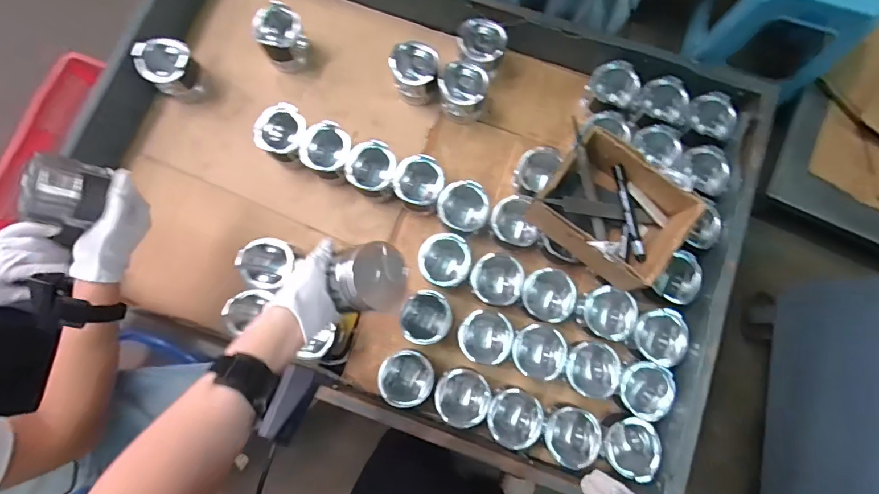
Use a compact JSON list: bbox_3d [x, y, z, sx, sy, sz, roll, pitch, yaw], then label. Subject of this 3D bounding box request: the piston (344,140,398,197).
[{"bbox_3d":[-0.115,-0.130,0.754,0.084,0.059,0.086,0,80,-1],"label":"piston"}]

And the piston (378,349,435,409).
[{"bbox_3d":[-0.052,0.208,0.701,0.082,0.060,0.081,0,80,-1],"label":"piston"}]

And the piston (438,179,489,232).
[{"bbox_3d":[0.040,-0.064,0.757,0.085,0.078,0.084,9,80,1],"label":"piston"}]

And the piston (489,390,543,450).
[{"bbox_3d":[0.115,0.264,0.691,0.082,0.074,0.085,-33,82,-6],"label":"piston"}]

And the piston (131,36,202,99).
[{"bbox_3d":[-0.477,-0.318,0.786,0.085,0.092,0.084,0,80,-1],"label":"piston"}]

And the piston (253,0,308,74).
[{"bbox_3d":[-0.284,-0.379,0.801,0.083,0.082,0.097,-35,82,-7],"label":"piston"}]

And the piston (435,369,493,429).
[{"bbox_3d":[0.035,0.233,0.692,0.081,0.074,0.079,0,80,-1],"label":"piston"}]

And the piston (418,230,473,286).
[{"bbox_3d":[0.008,0.025,0.729,0.081,0.072,0.083,0,80,-1],"label":"piston"}]

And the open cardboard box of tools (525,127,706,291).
[{"bbox_3d":[0.256,-0.053,0.664,0.195,0.111,0.156,38,82,6],"label":"open cardboard box of tools"}]

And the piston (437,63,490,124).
[{"bbox_3d":[0.043,-0.280,0.797,0.086,0.072,0.082,18,80,2],"label":"piston"}]

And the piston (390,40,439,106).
[{"bbox_3d":[-0.043,-0.313,0.792,0.084,0.081,0.077,6,80,0],"label":"piston"}]

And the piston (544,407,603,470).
[{"bbox_3d":[0.201,0.290,0.682,0.079,0.076,0.080,0,80,-1],"label":"piston"}]

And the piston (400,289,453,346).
[{"bbox_3d":[-0.021,0.113,0.704,0.077,0.074,0.081,0,80,-1],"label":"piston"}]

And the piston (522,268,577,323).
[{"bbox_3d":[0.174,0.081,0.726,0.080,0.067,0.083,-5,80,-2],"label":"piston"}]

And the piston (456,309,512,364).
[{"bbox_3d":[0.074,0.145,0.709,0.081,0.079,0.081,-25,81,-5],"label":"piston"}]

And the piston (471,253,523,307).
[{"bbox_3d":[0.093,0.056,0.729,0.081,0.062,0.082,0,80,-1],"label":"piston"}]

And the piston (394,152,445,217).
[{"bbox_3d":[-0.034,-0.107,0.755,0.080,0.069,0.082,0,80,-1],"label":"piston"}]

